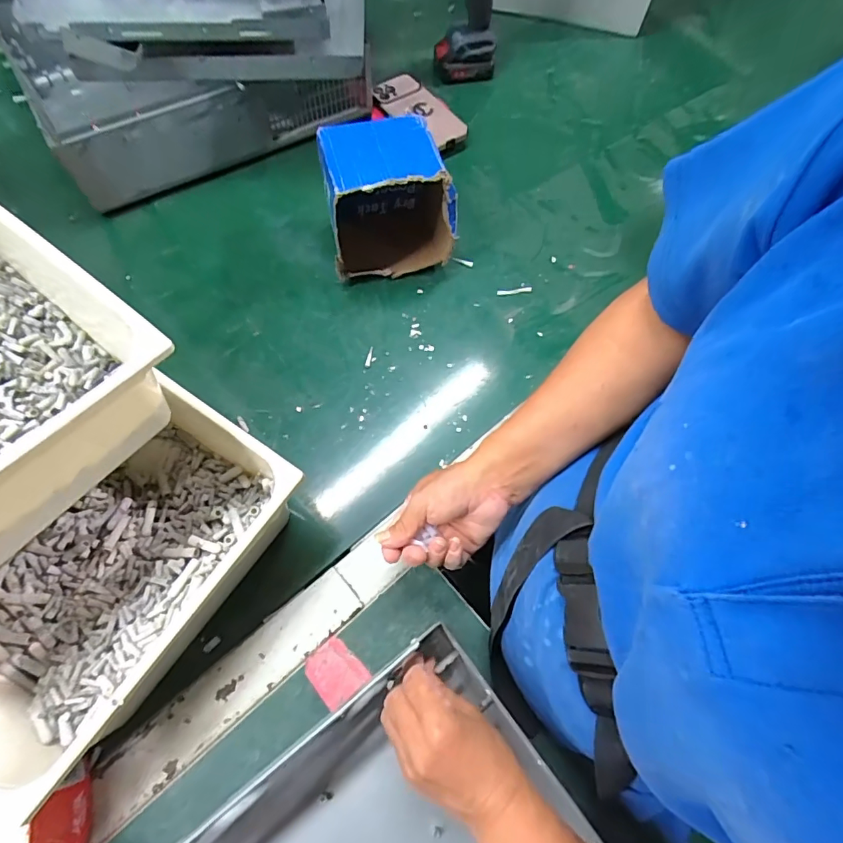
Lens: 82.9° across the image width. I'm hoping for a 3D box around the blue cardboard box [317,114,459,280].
[{"bbox_3d":[-0.038,-0.266,0.573,0.147,0.143,0.123,-9,67,-6],"label":"blue cardboard box"}]

